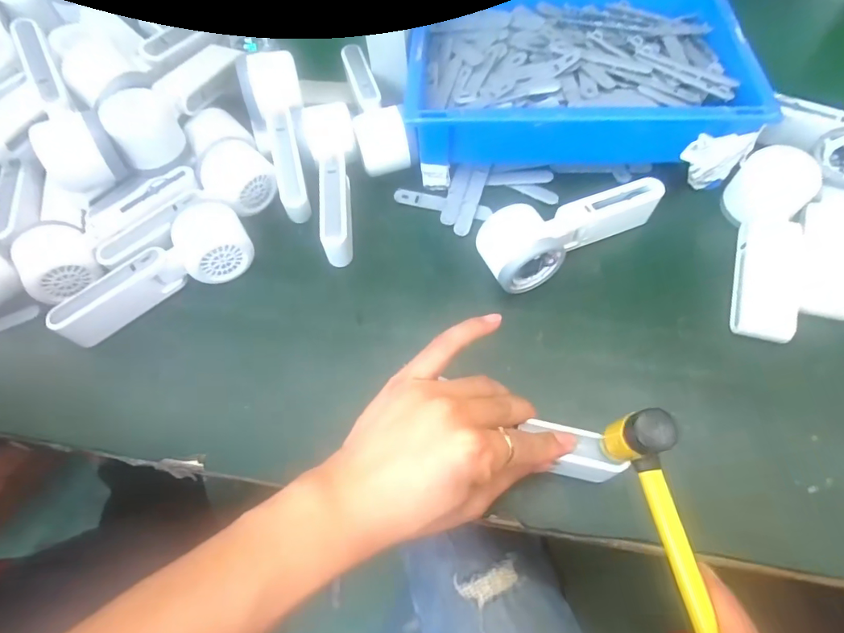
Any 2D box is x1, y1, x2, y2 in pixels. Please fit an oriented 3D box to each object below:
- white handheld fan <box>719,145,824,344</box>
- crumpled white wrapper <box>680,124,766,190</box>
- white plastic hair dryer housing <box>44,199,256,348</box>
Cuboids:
[{"bbox_3d":[0.285,-0.065,0.408,0.057,0.044,0.174,15,65,11],"label":"white handheld fan"},{"bbox_3d":[0.257,-0.140,0.435,0.048,0.063,0.014,10,62,9],"label":"crumpled white wrapper"},{"bbox_3d":[-0.231,-0.038,0.429,0.167,0.049,0.073,-35,66,-13],"label":"white plastic hair dryer housing"}]

